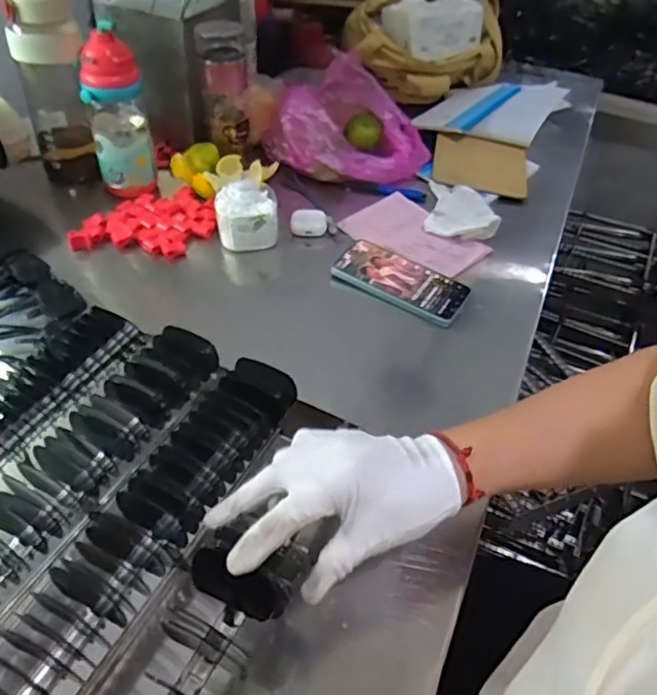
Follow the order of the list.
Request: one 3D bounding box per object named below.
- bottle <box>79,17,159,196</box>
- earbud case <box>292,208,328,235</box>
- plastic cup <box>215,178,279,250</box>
[{"bbox_3d":[-0.282,-0.315,0.790,0.075,0.194,0.075,-9,47,-14],"label":"bottle"},{"bbox_3d":[-0.026,-0.166,0.787,0.048,0.022,0.038,5,45,-1],"label":"earbud case"},{"bbox_3d":[-0.106,-0.173,0.762,0.076,0.052,0.080,3,45,-3],"label":"plastic cup"}]

